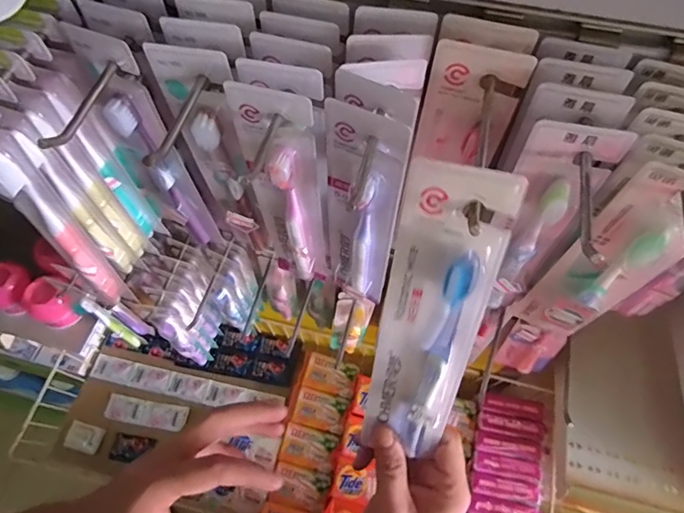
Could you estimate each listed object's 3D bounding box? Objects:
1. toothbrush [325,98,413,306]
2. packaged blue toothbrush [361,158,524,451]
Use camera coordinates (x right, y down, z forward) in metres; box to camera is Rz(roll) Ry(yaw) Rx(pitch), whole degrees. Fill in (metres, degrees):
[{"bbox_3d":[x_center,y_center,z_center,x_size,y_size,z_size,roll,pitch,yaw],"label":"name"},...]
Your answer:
[{"bbox_3d":[0.013,-0.024,0.335,0.056,0.200,0.016,31,65,15],"label":"toothbrush"},{"bbox_3d":[0.055,0.048,0.281,0.057,0.210,0.020,10,32,4],"label":"packaged blue toothbrush"}]

